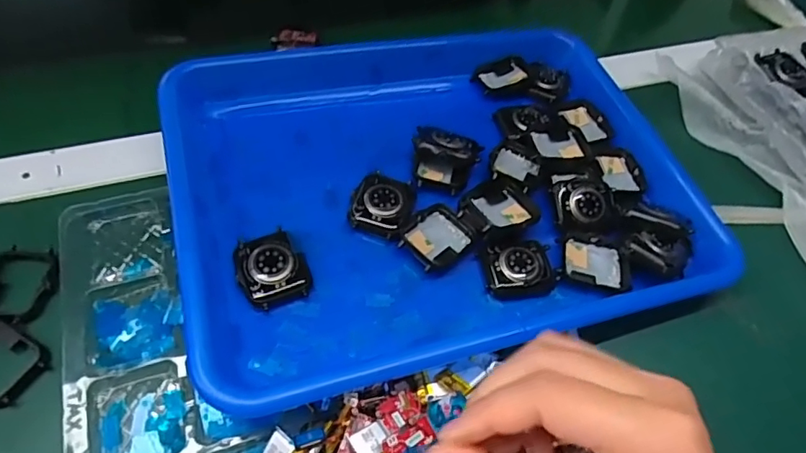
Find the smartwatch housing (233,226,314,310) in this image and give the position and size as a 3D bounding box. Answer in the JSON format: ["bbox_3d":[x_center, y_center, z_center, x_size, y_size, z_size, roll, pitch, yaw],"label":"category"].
[{"bbox_3d":[-0.072,0.022,0.296,0.037,0.012,0.043,-16,59,-15],"label":"smartwatch housing"}]

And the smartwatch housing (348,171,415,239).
[{"bbox_3d":[-0.012,-0.014,0.330,0.037,0.010,0.045,18,56,7],"label":"smartwatch housing"}]

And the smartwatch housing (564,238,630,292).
[{"bbox_3d":[0.121,0.023,0.334,0.038,0.007,0.034,6,56,-1],"label":"smartwatch housing"}]

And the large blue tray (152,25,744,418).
[{"bbox_3d":[0.023,-0.041,0.351,0.323,0.045,0.256,-13,58,-14],"label":"large blue tray"}]

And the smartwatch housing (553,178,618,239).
[{"bbox_3d":[0.119,-0.014,0.344,0.040,0.009,0.035,0,56,-5],"label":"smartwatch housing"}]

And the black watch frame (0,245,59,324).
[{"bbox_3d":[-0.223,0.033,0.306,0.042,0.004,0.046,7,56,0],"label":"black watch frame"}]

